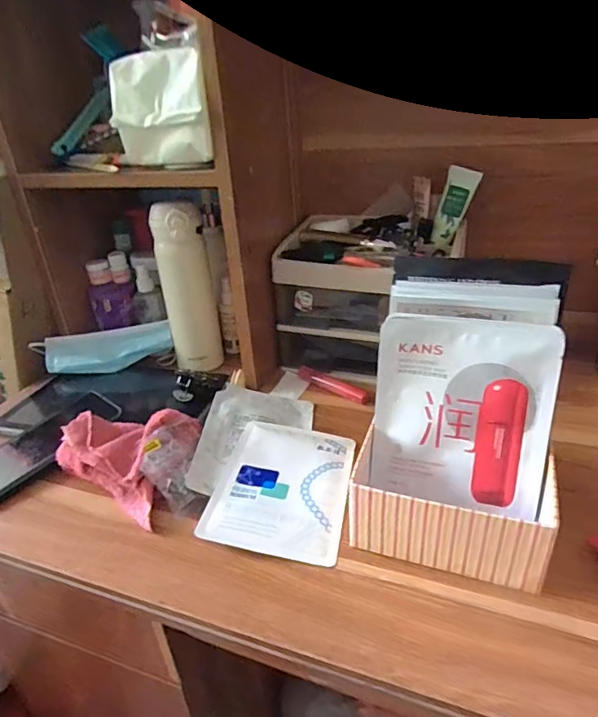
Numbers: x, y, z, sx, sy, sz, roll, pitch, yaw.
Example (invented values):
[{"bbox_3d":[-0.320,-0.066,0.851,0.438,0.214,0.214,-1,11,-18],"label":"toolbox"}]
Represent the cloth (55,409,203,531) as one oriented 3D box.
[{"bbox_3d":[-0.156,0.087,0.487,0.133,0.054,0.110,16,35,32],"label":"cloth"}]

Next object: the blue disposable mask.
[{"bbox_3d":[-0.264,-0.013,0.673,0.169,0.034,0.092,-17,31,-22],"label":"blue disposable mask"}]

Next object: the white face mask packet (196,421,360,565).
[{"bbox_3d":[-0.013,0.115,0.457,0.116,0.013,0.154,3,30,12],"label":"white face mask packet"}]

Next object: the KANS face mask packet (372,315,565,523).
[{"bbox_3d":[0.130,0.046,0.398,0.134,0.152,0.007,7,13,20],"label":"KANS face mask packet"}]

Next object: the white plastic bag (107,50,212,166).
[{"bbox_3d":[-0.140,-0.246,0.483,0.104,0.100,0.025,7,25,20],"label":"white plastic bag"}]

